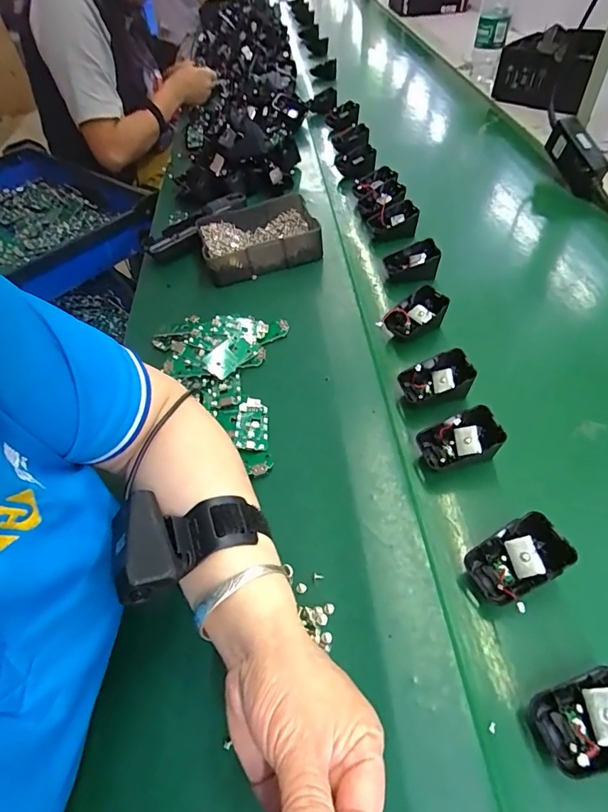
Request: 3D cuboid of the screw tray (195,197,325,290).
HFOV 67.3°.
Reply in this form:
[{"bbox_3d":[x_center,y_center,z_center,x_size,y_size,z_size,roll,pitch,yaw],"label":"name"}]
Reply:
[{"bbox_3d":[-0.063,-0.236,0.655,0.159,0.051,0.132,-16,48,-1],"label":"screw tray"}]

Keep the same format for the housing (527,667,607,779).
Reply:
[{"bbox_3d":[0.176,0.190,0.275,0.067,0.038,0.047,-15,49,-3],"label":"housing"}]

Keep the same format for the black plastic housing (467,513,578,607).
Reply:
[{"bbox_3d":[0.160,0.115,0.340,0.068,0.019,0.045,-38,52,13],"label":"black plastic housing"}]

